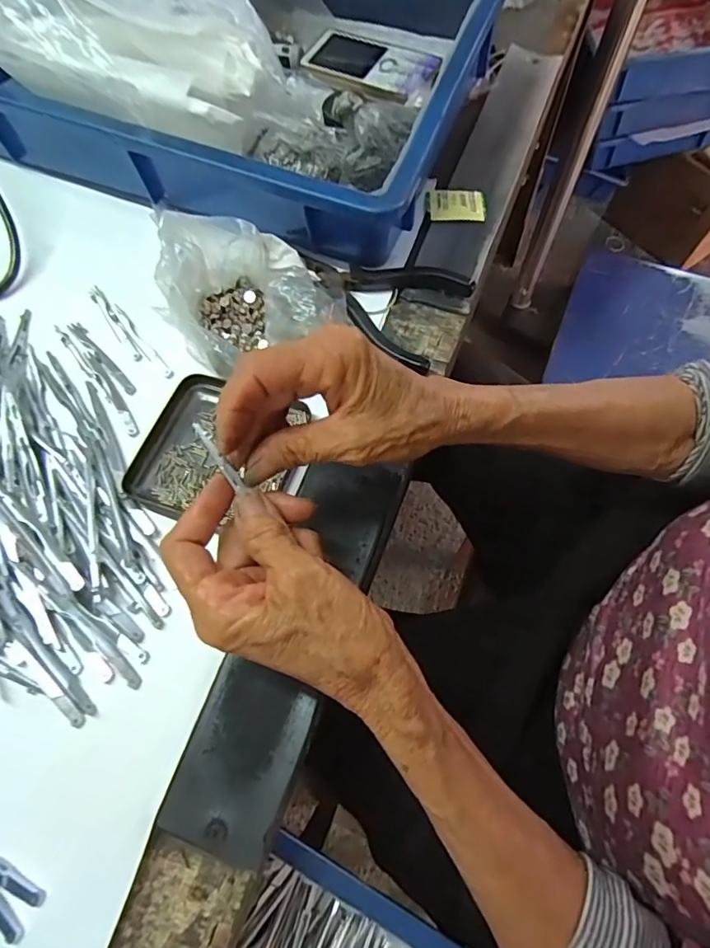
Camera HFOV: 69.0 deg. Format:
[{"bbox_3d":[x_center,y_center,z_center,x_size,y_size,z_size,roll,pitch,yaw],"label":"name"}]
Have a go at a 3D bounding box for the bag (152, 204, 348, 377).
[{"bbox_3d":[-0.079,-0.130,0.360,0.110,0.061,0.116,-32,68,-12],"label":"bag"}]

